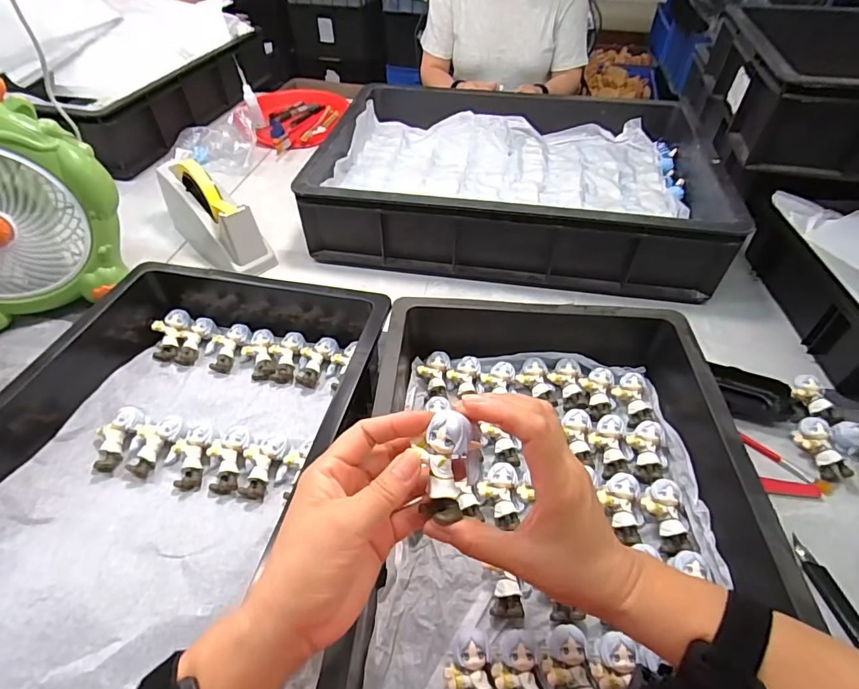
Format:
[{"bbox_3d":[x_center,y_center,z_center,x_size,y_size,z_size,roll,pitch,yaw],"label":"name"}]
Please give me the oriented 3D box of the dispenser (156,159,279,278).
[{"bbox_3d":[-0.337,-0.195,0.703,0.226,0.117,0.062,31,54,26],"label":"dispenser"}]

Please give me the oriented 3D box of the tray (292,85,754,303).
[{"bbox_3d":[0.134,-0.281,0.779,0.592,0.121,0.419,8,47,7],"label":"tray"}]

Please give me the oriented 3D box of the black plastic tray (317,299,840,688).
[{"bbox_3d":[0.104,0.138,0.388,0.312,0.096,0.472,3,47,3],"label":"black plastic tray"}]

